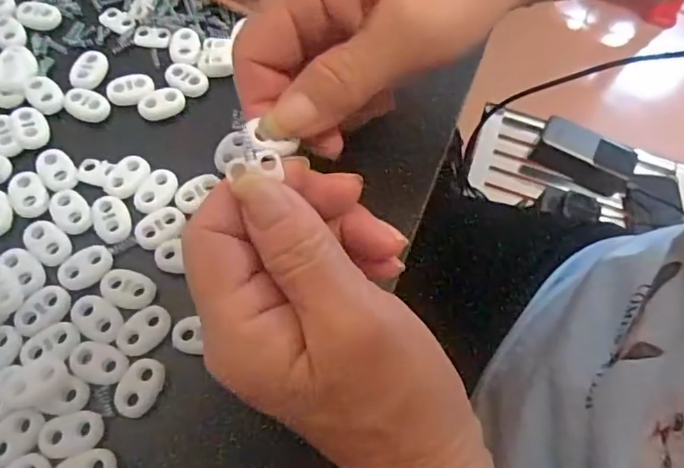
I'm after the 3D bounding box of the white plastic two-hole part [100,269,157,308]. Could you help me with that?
[{"bbox_3d":[-0.090,0.022,0.226,0.021,0.004,0.015,15,66,4],"label":"white plastic two-hole part"}]

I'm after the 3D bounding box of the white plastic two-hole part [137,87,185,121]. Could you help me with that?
[{"bbox_3d":[-0.089,-0.065,0.269,0.022,0.005,0.015,-24,70,-13],"label":"white plastic two-hole part"}]

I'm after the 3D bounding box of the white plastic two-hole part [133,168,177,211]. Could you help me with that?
[{"bbox_3d":[-0.085,-0.021,0.246,0.016,0.004,0.022,28,67,9],"label":"white plastic two-hole part"}]

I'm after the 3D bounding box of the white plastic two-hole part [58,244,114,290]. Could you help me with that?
[{"bbox_3d":[-0.109,0.013,0.230,0.023,0.004,0.015,-29,71,-15],"label":"white plastic two-hole part"}]

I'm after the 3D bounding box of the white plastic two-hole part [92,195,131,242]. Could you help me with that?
[{"bbox_3d":[-0.102,-0.008,0.240,0.015,0.004,0.022,-20,69,-12],"label":"white plastic two-hole part"}]

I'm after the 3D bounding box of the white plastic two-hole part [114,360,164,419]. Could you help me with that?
[{"bbox_3d":[-0.078,0.059,0.210,0.015,0.004,0.022,18,66,5],"label":"white plastic two-hole part"}]

